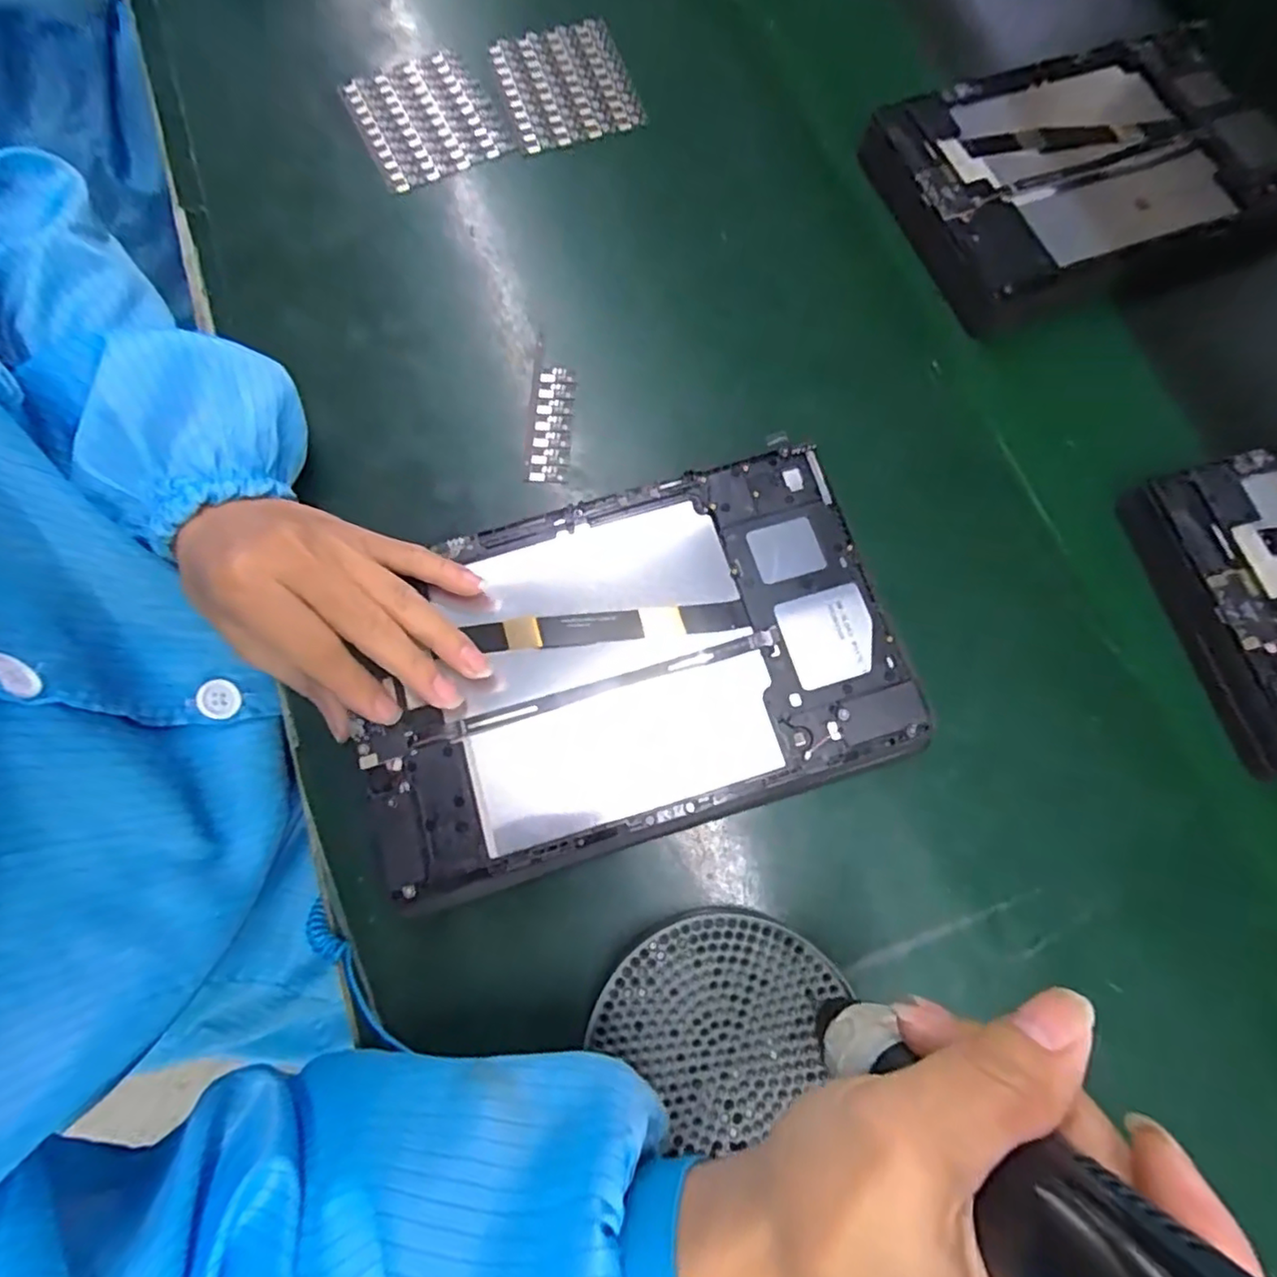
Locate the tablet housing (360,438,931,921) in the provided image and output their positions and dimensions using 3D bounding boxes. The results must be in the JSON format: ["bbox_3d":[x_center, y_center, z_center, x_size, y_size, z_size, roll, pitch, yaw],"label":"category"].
[{"bbox_3d":[-0.006,0.012,0.288,0.232,0.013,0.157,-16,75,-3],"label":"tablet housing"}]

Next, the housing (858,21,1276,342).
[{"bbox_3d":[0.282,-0.289,0.382,0.259,0.023,0.161,-21,75,-7],"label":"housing"}]

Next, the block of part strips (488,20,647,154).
[{"bbox_3d":[-0.048,-0.362,0.416,0.079,0.008,0.095,-17,75,-6],"label":"block of part strips"}]

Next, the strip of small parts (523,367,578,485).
[{"bbox_3d":[-0.046,-0.116,0.344,0.021,0.004,0.070,5,74,0],"label":"strip of small parts"}]

